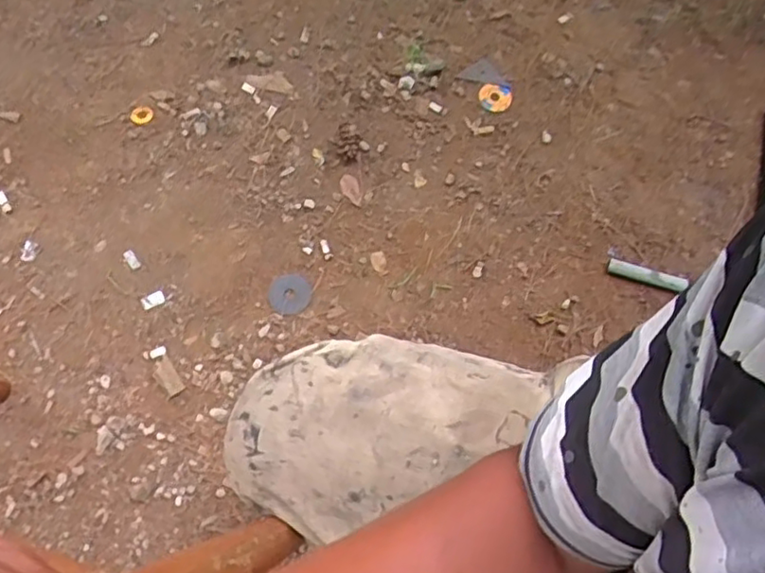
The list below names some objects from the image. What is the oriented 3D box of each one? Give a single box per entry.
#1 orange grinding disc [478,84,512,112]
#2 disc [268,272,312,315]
[{"bbox_3d":[0.182,-0.304,1.030,0.055,0.007,0.045,-5,93,-14],"label":"orange grinding disc"},{"bbox_3d":[-0.130,0.010,0.898,0.059,0.004,0.057,-1,75,5],"label":"disc"}]

